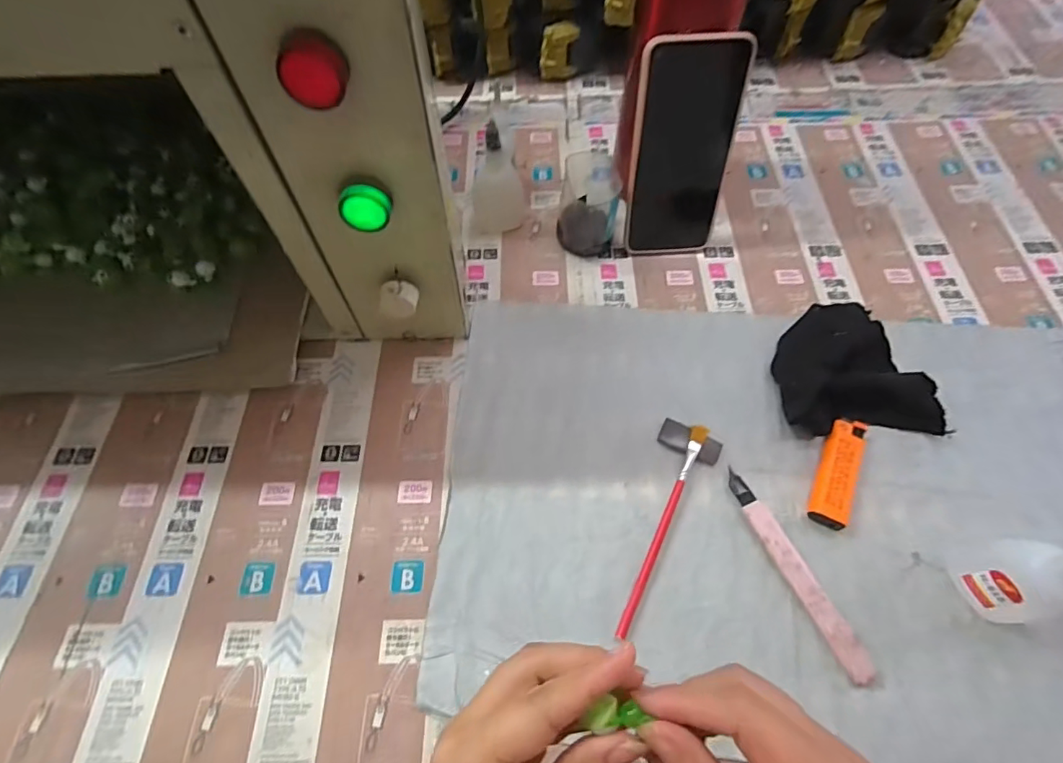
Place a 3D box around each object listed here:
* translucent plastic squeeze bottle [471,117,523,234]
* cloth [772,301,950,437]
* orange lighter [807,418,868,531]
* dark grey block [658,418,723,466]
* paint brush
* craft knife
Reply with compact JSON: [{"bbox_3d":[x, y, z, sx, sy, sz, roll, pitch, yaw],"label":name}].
[{"bbox_3d":[-0.031,-0.174,0.435,0.045,0.095,0.030,-3,62,-1],"label":"translucent plastic squeeze bottle"},{"bbox_3d":[0.242,-0.016,0.384,0.107,0.030,0.111,-1,62,1],"label":"cloth"},{"bbox_3d":[0.213,0.062,0.349,0.023,0.014,0.080,25,65,13],"label":"orange lighter"},{"bbox_3d":[0.114,0.044,0.360,0.043,0.005,0.020,27,66,14],"label":"dark grey block"},{"bbox_3d":[0.087,0.094,0.333,0.012,0.009,0.150,25,65,13],"label":"paint brush"},{"bbox_3d":[0.167,0.118,0.318,0.017,0.011,0.134,-22,64,-10],"label":"craft knife"}]

